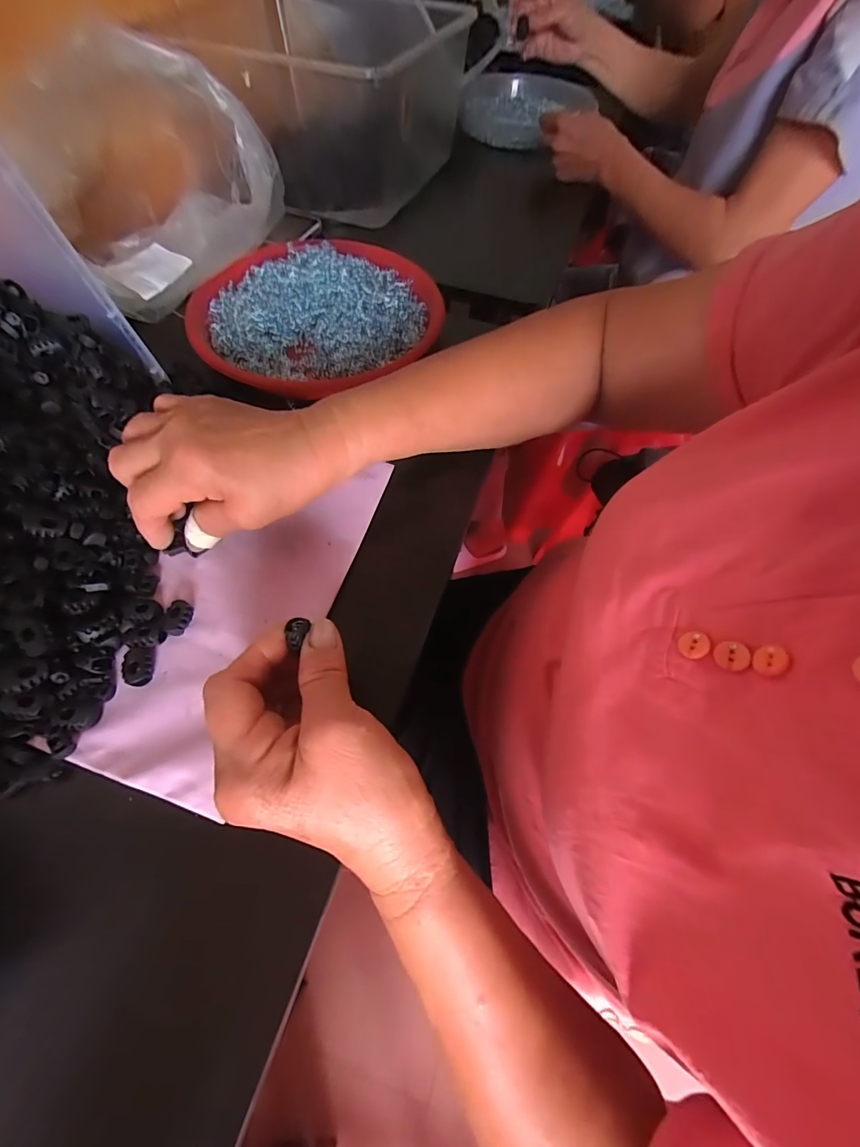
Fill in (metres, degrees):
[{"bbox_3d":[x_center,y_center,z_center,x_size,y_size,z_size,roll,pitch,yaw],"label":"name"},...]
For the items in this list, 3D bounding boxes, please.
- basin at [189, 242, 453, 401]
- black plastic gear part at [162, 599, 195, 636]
[{"bbox_3d":[-0.108,-0.260,0.405,0.238,0.047,0.218,2,61,-1],"label":"basin"},{"bbox_3d":[-0.162,0.029,0.271,0.015,0.010,0.022,15,62,6],"label":"black plastic gear part"}]

